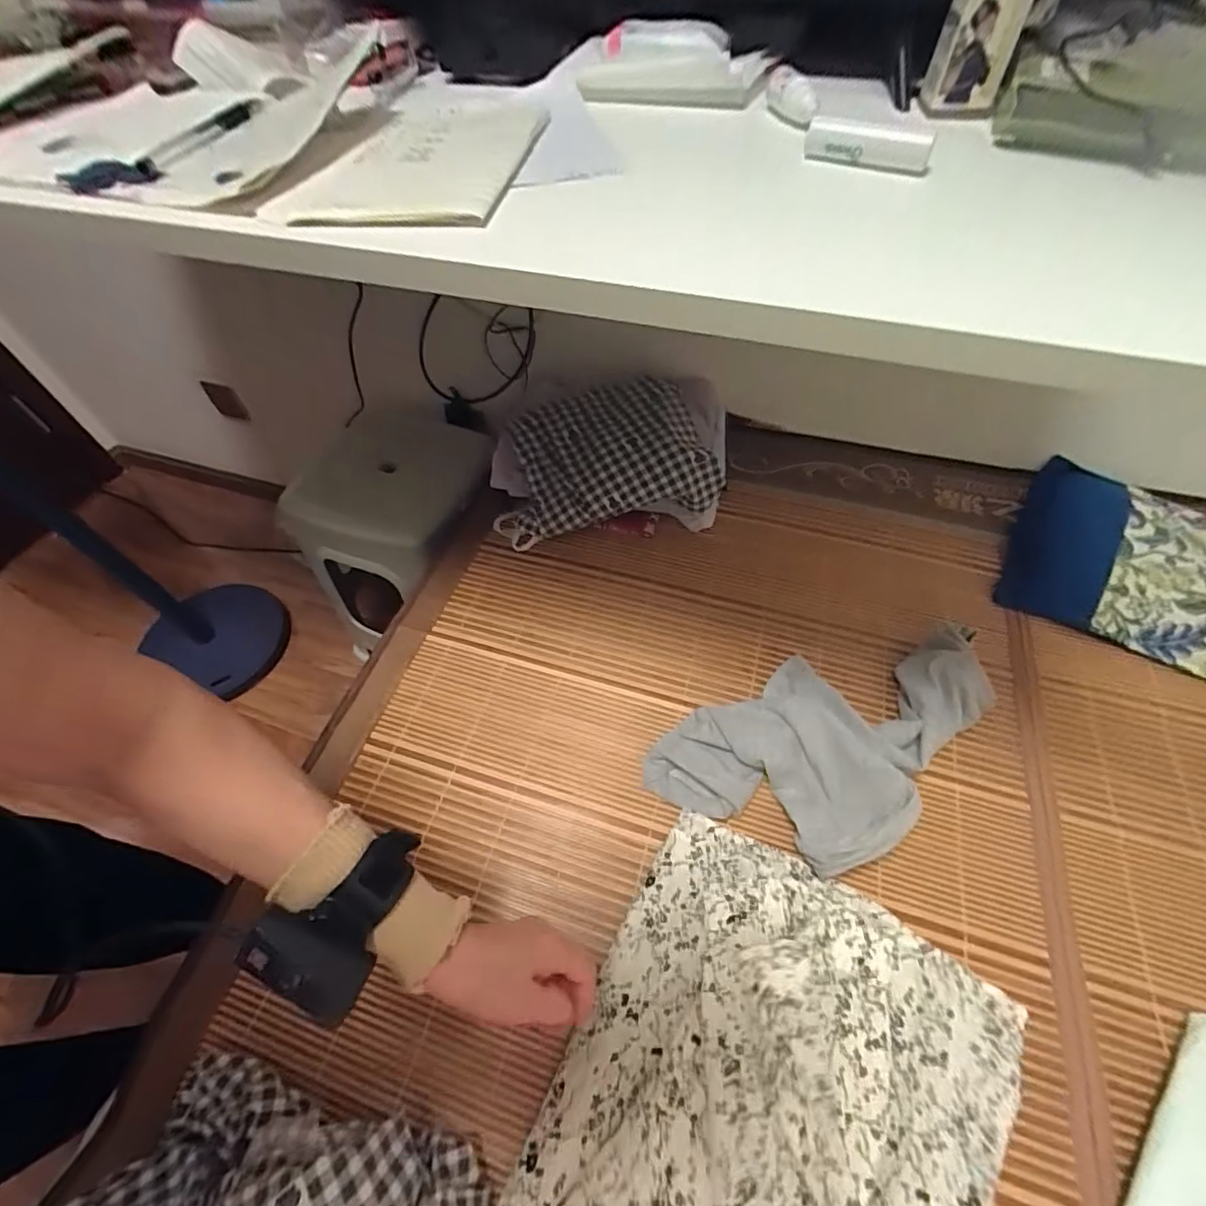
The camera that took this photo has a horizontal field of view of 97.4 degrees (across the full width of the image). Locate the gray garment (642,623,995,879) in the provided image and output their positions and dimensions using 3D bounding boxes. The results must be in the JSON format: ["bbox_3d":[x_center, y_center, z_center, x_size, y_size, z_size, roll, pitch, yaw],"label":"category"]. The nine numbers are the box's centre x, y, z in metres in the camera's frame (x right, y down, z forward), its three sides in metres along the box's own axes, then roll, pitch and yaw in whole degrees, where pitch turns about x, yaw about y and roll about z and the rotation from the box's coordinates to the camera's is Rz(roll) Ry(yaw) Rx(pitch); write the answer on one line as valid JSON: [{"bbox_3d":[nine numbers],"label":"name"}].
[{"bbox_3d":[0.235,0.142,0.542,0.350,0.053,0.189,-25,58,-16],"label":"gray garment"}]

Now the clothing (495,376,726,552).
[{"bbox_3d":[-0.001,-0.191,0.730,0.283,0.138,0.170,-8,55,-5],"label":"clothing"}]

